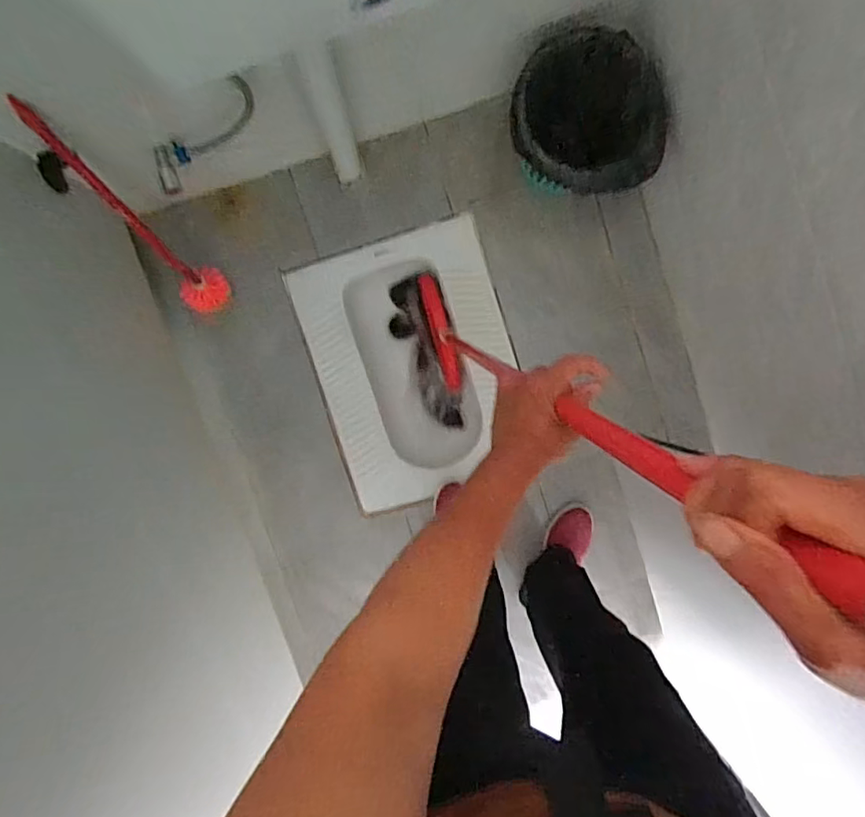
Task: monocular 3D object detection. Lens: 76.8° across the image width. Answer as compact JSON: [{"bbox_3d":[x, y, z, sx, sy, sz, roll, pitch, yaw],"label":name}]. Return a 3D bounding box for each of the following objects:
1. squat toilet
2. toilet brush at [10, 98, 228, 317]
[{"bbox_3d":[-0.037,-0.096,1.336,0.449,0.174,0.594,-18,93,1],"label":"squat toilet"},{"bbox_3d":[-0.543,-0.335,0.986,0.100,0.507,0.102,-30,66,1],"label":"toilet brush"}]

